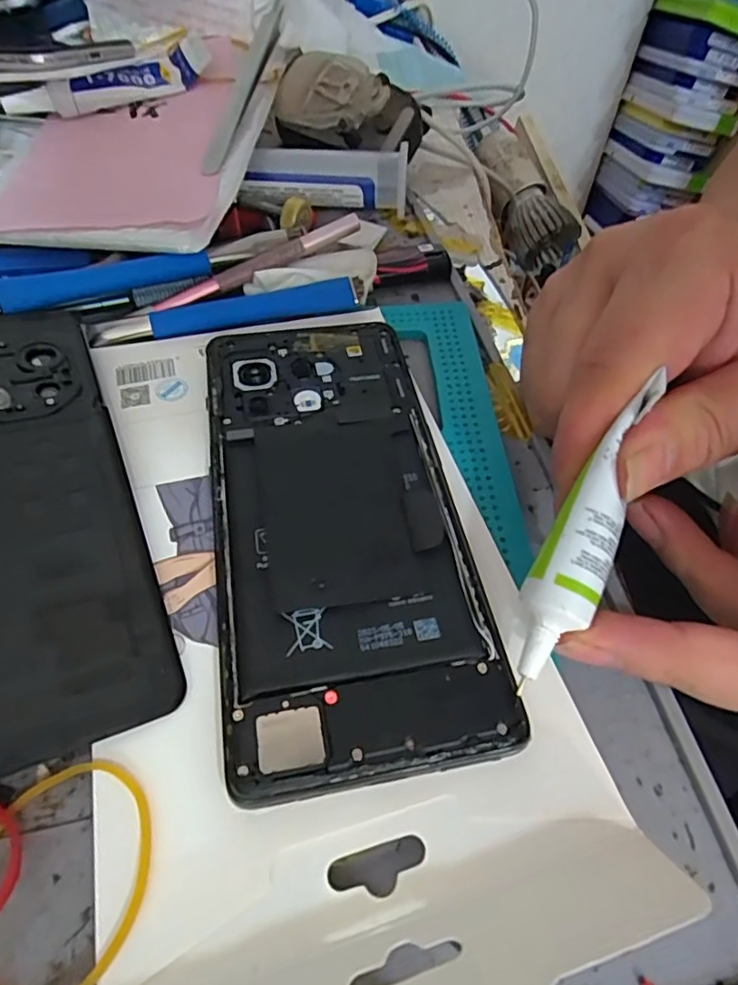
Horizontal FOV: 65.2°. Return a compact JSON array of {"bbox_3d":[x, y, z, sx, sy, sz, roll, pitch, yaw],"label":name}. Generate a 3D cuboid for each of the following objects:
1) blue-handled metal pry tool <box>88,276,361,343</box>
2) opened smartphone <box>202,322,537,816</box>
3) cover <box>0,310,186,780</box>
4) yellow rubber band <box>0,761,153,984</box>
[{"bbox_3d":[-0.056,-0.075,0.238,0.108,0.010,0.014,-11,55,-10],"label":"blue-handled metal pry tool"},{"bbox_3d":[-0.011,0.002,0.180,0.071,0.010,0.160,-8,54,-8],"label":"opened smartphone"},{"bbox_3d":[-0.112,0.001,0.170,0.073,0.011,0.157,-20,57,-16],"label":"cover"},{"bbox_3d":[-0.069,0.086,0.128,0.042,0.004,0.045,-5,59,8],"label":"yellow rubber band"}]

